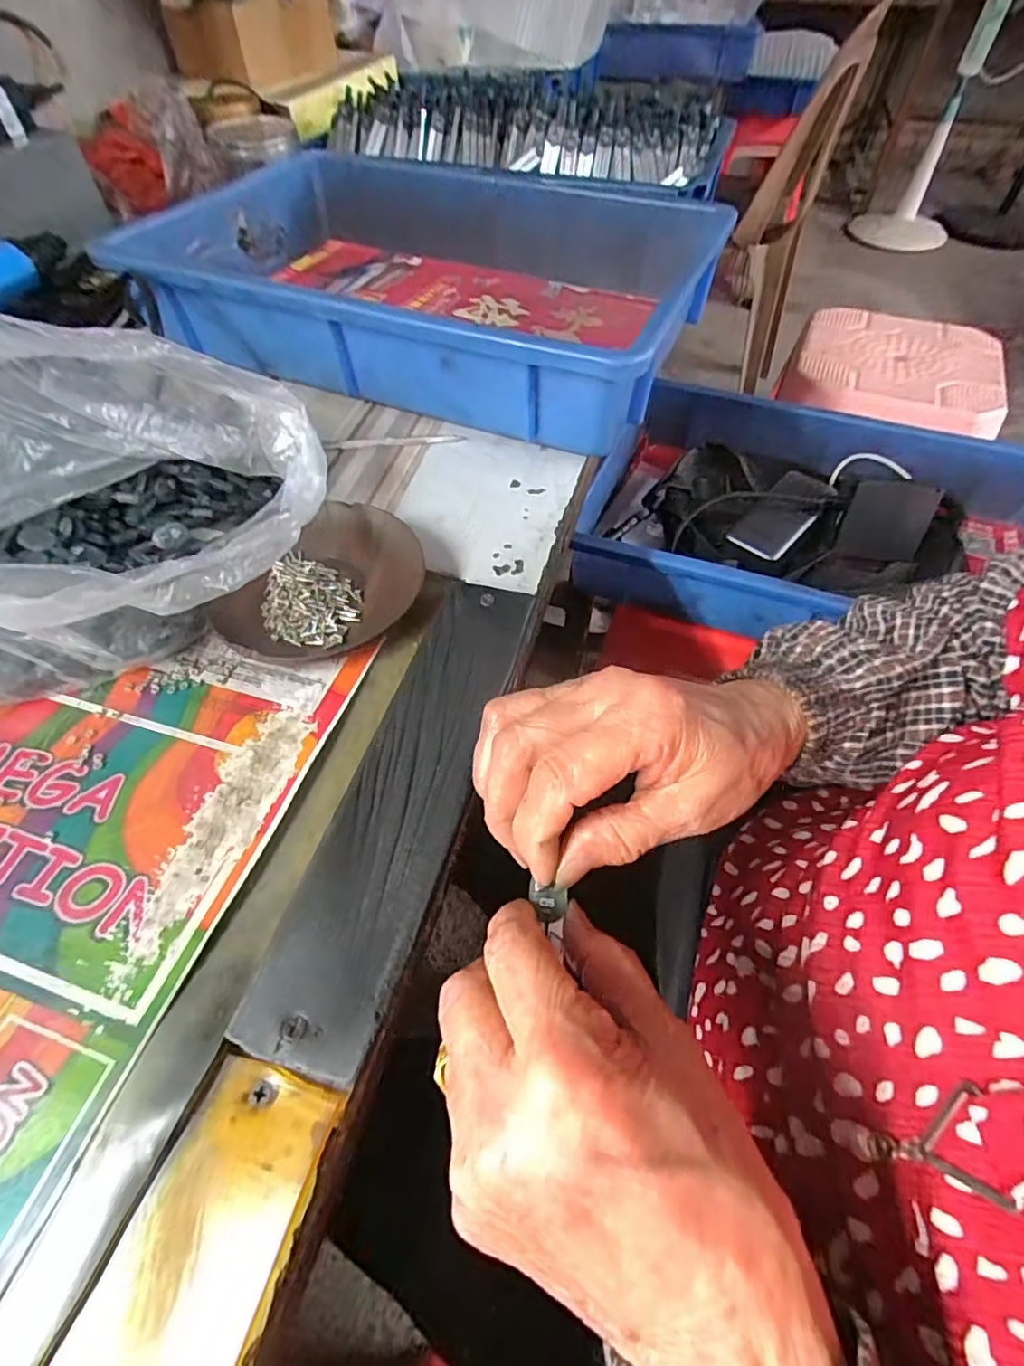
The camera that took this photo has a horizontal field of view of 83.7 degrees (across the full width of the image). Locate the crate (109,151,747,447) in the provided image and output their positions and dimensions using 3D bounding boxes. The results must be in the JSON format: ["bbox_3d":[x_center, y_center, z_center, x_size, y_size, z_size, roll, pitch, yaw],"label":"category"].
[{"bbox_3d":[-0.067,-0.345,0.485,0.429,0.081,0.311,20,57,12],"label":"crate"}]

